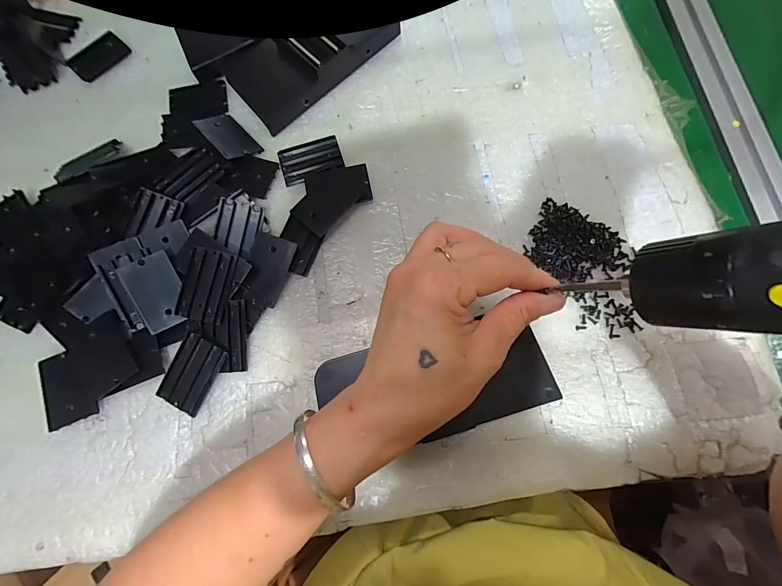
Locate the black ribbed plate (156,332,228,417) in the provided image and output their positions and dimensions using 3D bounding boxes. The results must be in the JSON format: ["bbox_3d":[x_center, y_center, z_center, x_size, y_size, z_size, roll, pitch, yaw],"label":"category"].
[{"bbox_3d":[-0.149,0.061,0.264,0.033,0.005,0.053,29,90,-4],"label":"black ribbed plate"}]

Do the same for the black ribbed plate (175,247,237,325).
[{"bbox_3d":[-0.140,-0.006,0.268,0.036,0.006,0.054,12,85,0],"label":"black ribbed plate"}]

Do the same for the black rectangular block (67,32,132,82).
[{"bbox_3d":[-0.290,-0.235,0.351,0.039,0.007,0.054,43,80,11],"label":"black rectangular block"}]

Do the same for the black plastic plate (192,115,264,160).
[{"bbox_3d":[-0.145,-0.139,0.315,0.055,0.004,0.034,45,56,13],"label":"black plastic plate"}]

